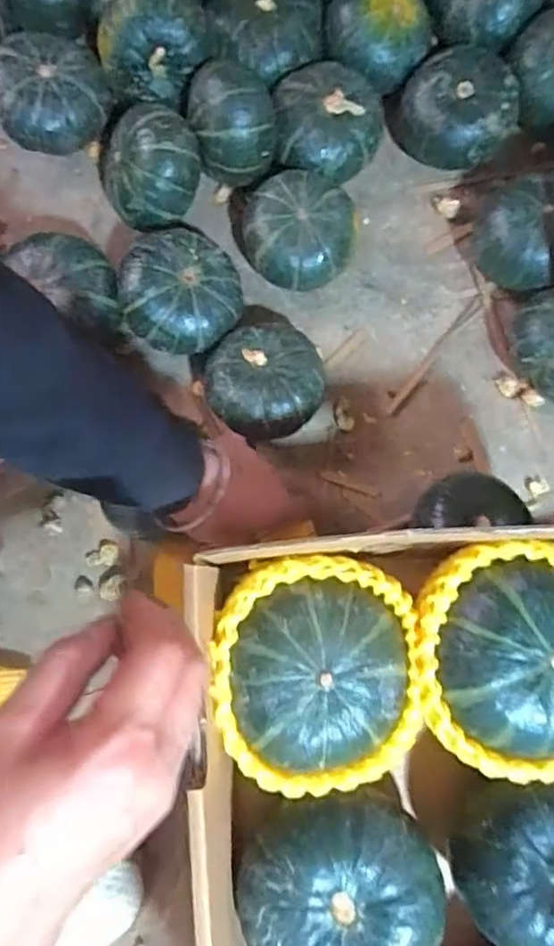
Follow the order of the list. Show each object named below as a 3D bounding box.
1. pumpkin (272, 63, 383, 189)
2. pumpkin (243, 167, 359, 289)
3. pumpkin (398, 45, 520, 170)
[{"bbox_3d":[0.044,-0.303,0.542,0.090,0.065,0.094,-2,75,1],"label":"pumpkin"},{"bbox_3d":[0.018,-0.201,0.526,0.090,0.063,0.089,0,75,1],"label":"pumpkin"},{"bbox_3d":[0.156,-0.314,0.541,0.089,0.068,0.084,0,75,1],"label":"pumpkin"}]

